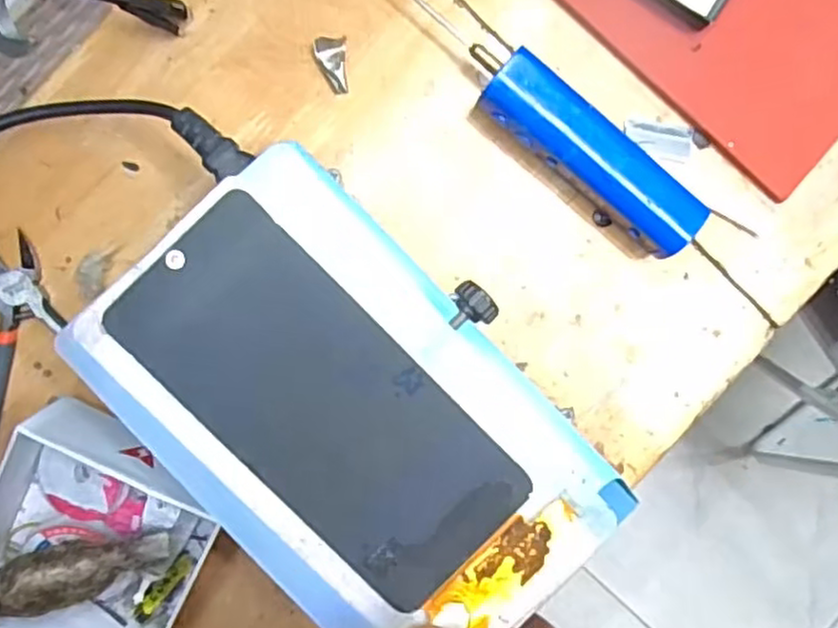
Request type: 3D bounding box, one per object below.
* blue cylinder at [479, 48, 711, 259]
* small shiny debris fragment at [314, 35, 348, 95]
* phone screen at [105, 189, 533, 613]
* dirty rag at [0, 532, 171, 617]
[{"bbox_3d":[0.089,-0.080,0.367,0.127,0.030,0.033,39,90,-6],"label":"blue cylinder"},{"bbox_3d":[-0.045,-0.128,0.365,0.016,0.006,0.027,-6,94,-4],"label":"small shiny debris fragment"},{"bbox_3d":[-0.032,0.032,0.247,0.066,0.005,0.149,-45,96,-1],"label":"phone screen"},{"bbox_3d":[-0.170,0.123,0.327,0.103,0.014,0.027,-9,95,-23],"label":"dirty rag"}]

